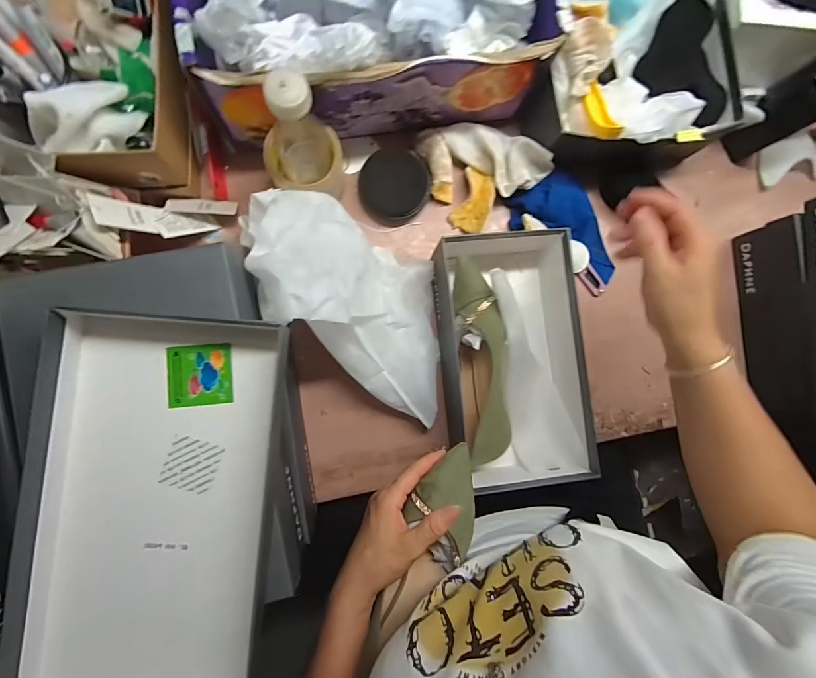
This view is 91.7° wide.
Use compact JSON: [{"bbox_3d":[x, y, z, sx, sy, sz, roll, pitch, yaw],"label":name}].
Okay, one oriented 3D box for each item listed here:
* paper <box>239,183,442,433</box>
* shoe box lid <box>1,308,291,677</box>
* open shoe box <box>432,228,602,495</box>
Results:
[{"bbox_3d":[-0.043,-0.041,0.432,0.267,0.151,0.162,33,83,-5],"label":"paper"},{"bbox_3d":[-0.192,0.131,0.303,0.164,0.055,0.320,5,86,-7],"label":"shoe box lid"},{"bbox_3d":[0.130,0.027,0.502,0.158,0.089,0.300,-6,88,-8],"label":"open shoe box"}]

